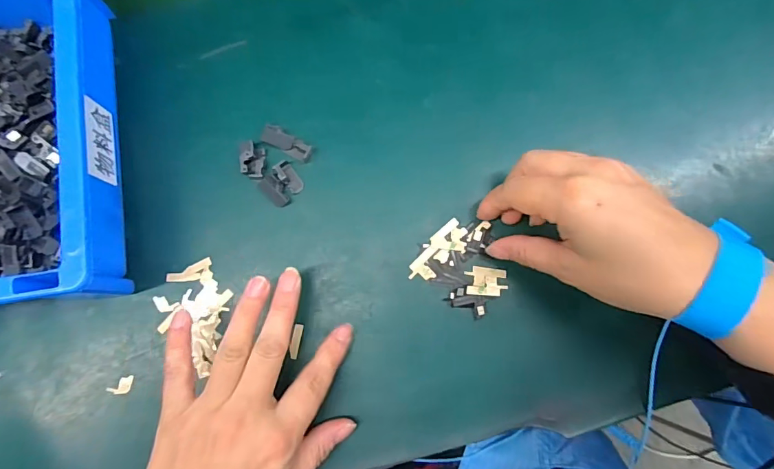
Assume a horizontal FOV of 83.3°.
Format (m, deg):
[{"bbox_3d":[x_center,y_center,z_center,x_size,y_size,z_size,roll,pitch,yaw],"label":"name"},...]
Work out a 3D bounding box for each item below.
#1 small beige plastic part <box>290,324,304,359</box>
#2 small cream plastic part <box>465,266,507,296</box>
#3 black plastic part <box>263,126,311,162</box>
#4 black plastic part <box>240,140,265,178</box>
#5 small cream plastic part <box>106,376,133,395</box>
[{"bbox_3d":[-0.059,0.069,0.281,0.005,0.004,0.022,10,81,3],"label":"small beige plastic part"},{"bbox_3d":[0.065,0.030,0.282,0.026,0.004,0.019,4,80,1],"label":"small cream plastic part"},{"bbox_3d":[-0.067,-0.061,0.291,0.035,0.006,0.012,28,82,5],"label":"black plastic part"},{"bbox_3d":[-0.090,-0.050,0.288,0.016,0.006,0.024,-1,80,1],"label":"black plastic part"},{"bbox_3d":[-0.171,0.097,0.279,0.016,0.004,0.010,-14,80,-2],"label":"small cream plastic part"}]

